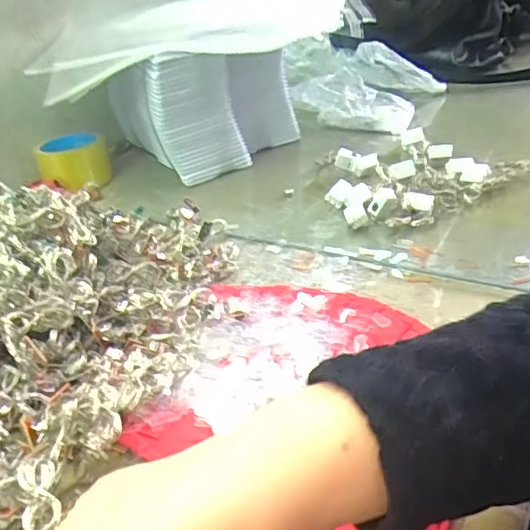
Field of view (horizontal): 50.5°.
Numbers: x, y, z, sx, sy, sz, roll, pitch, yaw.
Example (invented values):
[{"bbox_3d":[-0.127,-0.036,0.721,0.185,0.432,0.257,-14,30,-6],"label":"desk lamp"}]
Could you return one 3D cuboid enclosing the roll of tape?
[{"bbox_3d":[-0.268,-0.149,0.789,0.093,0.059,0.094,-19,33,-15],"label":"roll of tape"}]

